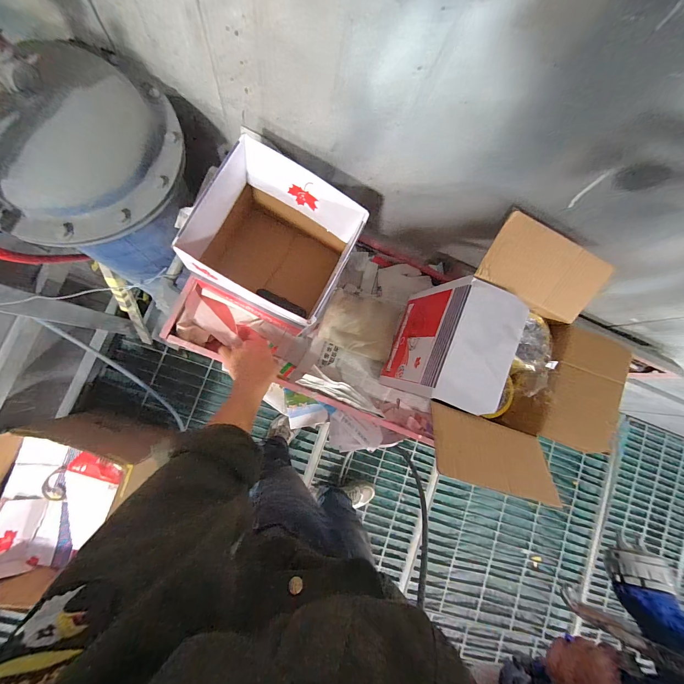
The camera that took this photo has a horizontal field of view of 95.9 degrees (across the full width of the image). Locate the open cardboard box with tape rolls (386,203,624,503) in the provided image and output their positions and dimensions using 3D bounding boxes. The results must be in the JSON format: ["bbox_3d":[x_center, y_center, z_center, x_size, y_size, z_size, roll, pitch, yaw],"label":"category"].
[{"bbox_3d":[0.293,0.038,0.549,0.350,0.212,0.377,19,82,-9],"label":"open cardboard box with tape rolls"}]

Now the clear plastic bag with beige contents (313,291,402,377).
[{"bbox_3d":[0.033,-0.020,0.645,0.151,0.032,0.167,17,83,-9],"label":"clear plastic bag with beige contents"}]

